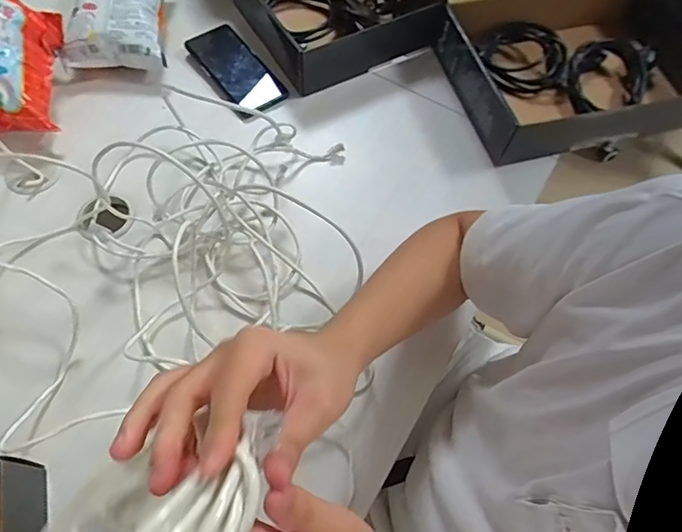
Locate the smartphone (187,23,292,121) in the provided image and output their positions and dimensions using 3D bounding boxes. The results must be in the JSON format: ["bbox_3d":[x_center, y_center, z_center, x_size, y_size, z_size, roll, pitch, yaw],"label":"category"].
[{"bbox_3d":[-0.146,-0.286,0.719,0.085,0.015,0.164,-33,69,-18],"label":"smartphone"}]

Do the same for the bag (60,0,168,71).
[{"bbox_3d":[-0.314,-0.365,0.724,0.130,0.066,0.182,0,63,-3],"label":"bag"}]

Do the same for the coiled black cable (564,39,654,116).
[{"bbox_3d":[0.385,-0.277,0.718,0.113,0.054,0.130,36,67,15],"label":"coiled black cable"}]

